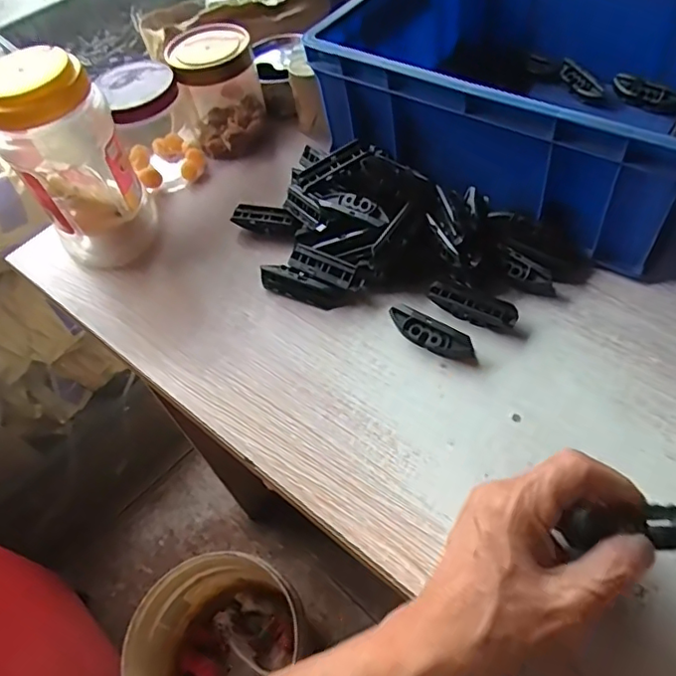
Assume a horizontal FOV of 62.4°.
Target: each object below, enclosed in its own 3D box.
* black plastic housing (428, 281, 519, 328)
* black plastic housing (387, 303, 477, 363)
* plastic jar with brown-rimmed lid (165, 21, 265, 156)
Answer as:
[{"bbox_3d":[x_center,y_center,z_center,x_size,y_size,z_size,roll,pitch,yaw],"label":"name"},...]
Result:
[{"bbox_3d":[0.105,-0.024,0.438,0.069,0.013,0.021,21,60,23],"label":"black plastic housing"},{"bbox_3d":[0.070,-0.003,0.424,0.070,0.024,0.016,26,62,25],"label":"black plastic housing"},{"bbox_3d":[-0.123,-0.264,0.585,0.081,0.097,0.086,-17,53,-3],"label":"plastic jar with brown-rimmed lid"}]

